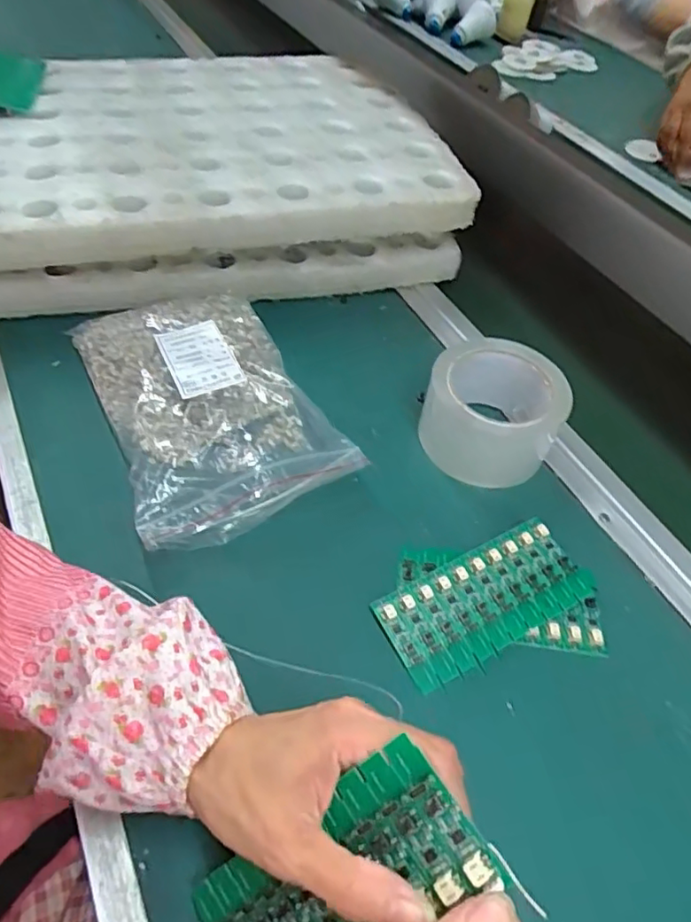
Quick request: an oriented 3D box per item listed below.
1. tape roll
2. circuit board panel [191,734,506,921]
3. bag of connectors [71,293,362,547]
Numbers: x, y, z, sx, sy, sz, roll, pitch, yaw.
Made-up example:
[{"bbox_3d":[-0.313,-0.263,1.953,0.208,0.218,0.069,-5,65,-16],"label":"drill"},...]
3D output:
[{"bbox_3d":[0.111,-0.033,0.464,0.098,0.070,0.099,4,51,-5],"label":"tape roll"},{"bbox_3d":[-0.008,0.176,0.245,0.059,0.139,0.009,54,19,23],"label":"circuit board panel"},{"bbox_3d":[-0.107,-0.046,0.468,0.151,0.046,0.227,-19,56,-21],"label":"bag of connectors"}]

